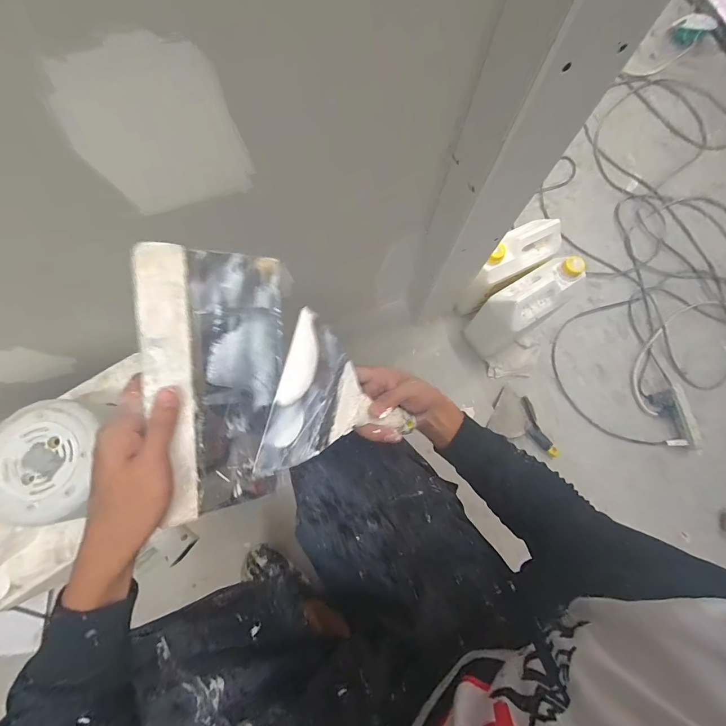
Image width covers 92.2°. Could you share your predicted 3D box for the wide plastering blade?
[{"bbox_3d":[-0.131,0.020,0.327,0.121,0.010,0.239,-8,100,-38],"label":"wide plastering blade"}]

